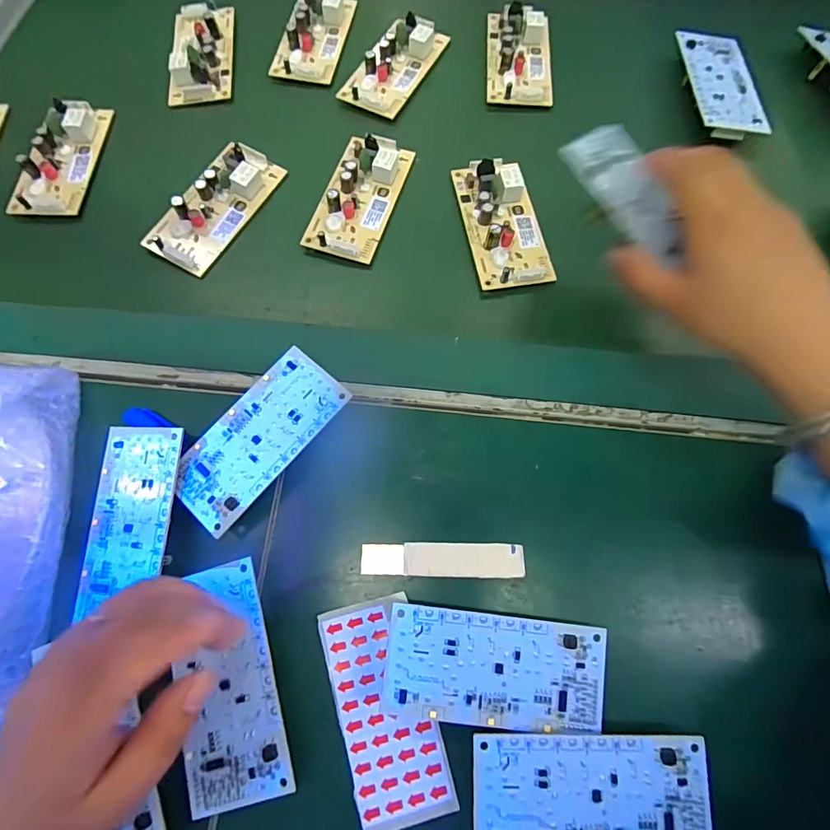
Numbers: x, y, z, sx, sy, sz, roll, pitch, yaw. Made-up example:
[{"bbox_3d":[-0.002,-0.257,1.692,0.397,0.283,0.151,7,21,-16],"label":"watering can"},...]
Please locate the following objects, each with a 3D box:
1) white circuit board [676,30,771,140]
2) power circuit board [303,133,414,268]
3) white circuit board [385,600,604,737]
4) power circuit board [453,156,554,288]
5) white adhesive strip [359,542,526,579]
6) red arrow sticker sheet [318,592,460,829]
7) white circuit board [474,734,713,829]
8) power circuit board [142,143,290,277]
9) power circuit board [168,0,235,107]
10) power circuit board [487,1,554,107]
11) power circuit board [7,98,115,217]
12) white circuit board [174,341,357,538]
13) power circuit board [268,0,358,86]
[{"bbox_3d":[0.248,-0.271,0.382,0.055,0.018,0.111,1,73,2],"label":"white circuit board"},{"bbox_3d":[-0.043,-0.173,0.361,0.054,0.020,0.111,17,74,6],"label":"power circuit board"},{"bbox_3d":[0.042,0.135,0.245,0.113,0.004,0.055,7,81,1],"label":"white circuit board"},{"bbox_3d":[0.066,-0.146,0.349,0.054,0.023,0.108,-9,73,-2],"label":"power circuit board"},{"bbox_3d":[0.016,0.086,0.279,0.096,0.004,0.020,1,73,1],"label":"white adhesive strip"},{"bbox_3d":[-0.016,0.161,0.255,0.050,0.004,0.110,-16,74,-4],"label":"red arrow sticker sheet"},{"bbox_3d":[0.086,0.186,0.226,0.113,0.006,0.053,1,73,1],"label":"white circuit board"},{"bbox_3d":[-0.155,-0.164,0.360,0.050,0.019,0.113,28,76,9],"label":"power circuit board"},{"bbox_3d":[-0.193,-0.331,0.418,0.054,0.016,0.116,-5,73,0],"label":"power circuit board"},{"bbox_3d":[0.092,-0.318,0.408,0.055,0.017,0.108,3,73,2],"label":"power circuit board"},{"bbox_3d":[-0.289,-0.211,0.378,0.051,0.017,0.113,3,73,2],"label":"power circuit board"},{"bbox_3d":[-0.096,0.013,0.287,0.055,0.004,0.113,39,79,15],"label":"white circuit board"},{"bbox_3d":[-0.091,-0.348,0.421,0.053,0.019,0.103,10,74,4],"label":"power circuit board"}]

